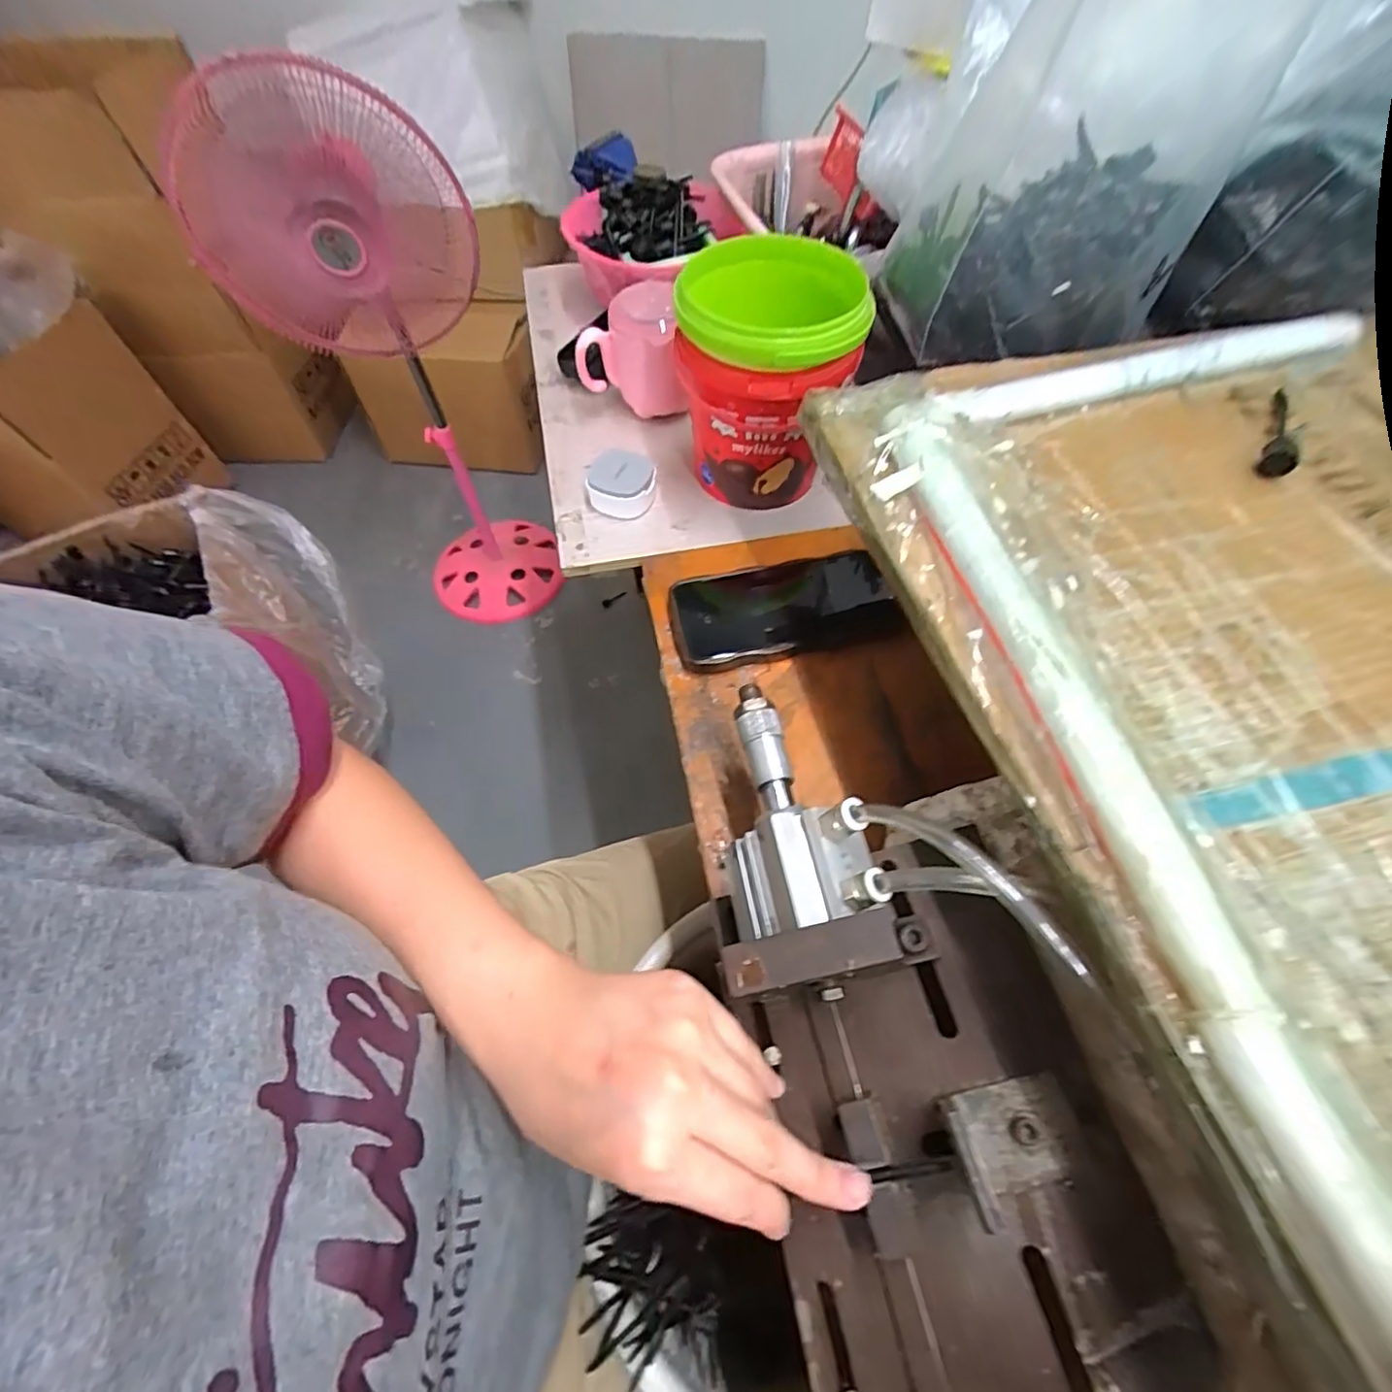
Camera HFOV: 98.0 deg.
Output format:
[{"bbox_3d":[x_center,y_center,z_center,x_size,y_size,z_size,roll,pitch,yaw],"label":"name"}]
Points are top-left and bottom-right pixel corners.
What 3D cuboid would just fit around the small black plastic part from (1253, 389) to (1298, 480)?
[{"bbox_3d":[0.322,-0.147,0.330,0.015,0.017,0.079,29,64,18],"label":"small black plastic part"}]

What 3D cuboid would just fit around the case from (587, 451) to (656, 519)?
[{"bbox_3d":[-0.062,-0.182,0.515,0.055,0.029,0.053,-1,59,1],"label":"case"}]

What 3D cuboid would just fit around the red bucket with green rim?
[{"bbox_3d":[0.054,-0.246,0.477,0.125,0.150,0.132,-1,59,1],"label":"red bucket with green rim"}]

